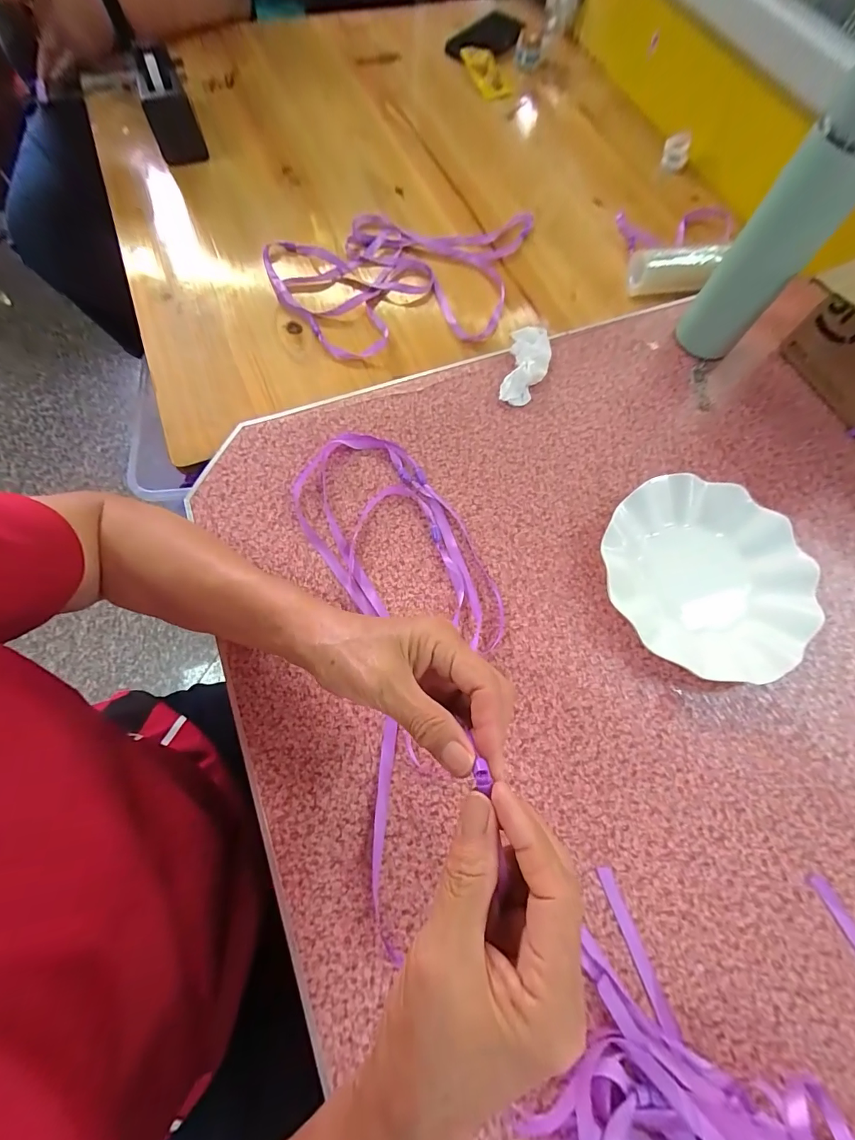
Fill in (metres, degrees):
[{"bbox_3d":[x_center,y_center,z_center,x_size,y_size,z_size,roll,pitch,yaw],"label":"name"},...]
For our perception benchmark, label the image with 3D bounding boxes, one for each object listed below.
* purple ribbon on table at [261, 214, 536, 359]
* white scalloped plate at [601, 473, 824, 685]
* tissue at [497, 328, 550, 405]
[{"bbox_3d":[-0.037,-0.370,0.530,0.342,0.024,0.231,1,73,-1],"label":"purple ribbon on table"},{"bbox_3d":[0.251,0.002,0.372,0.179,0.025,0.172,1,70,-2],"label":"white scalloped plate"},{"bbox_3d":[0.108,-0.221,0.444,0.046,0.028,0.086,11,70,2],"label":"tissue"}]

